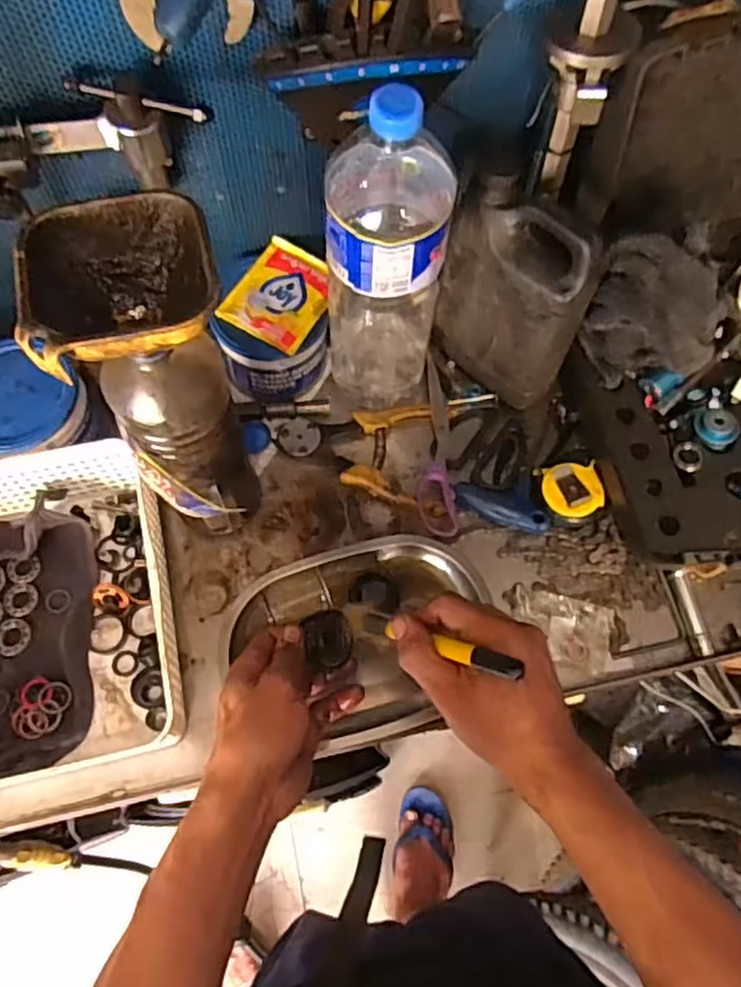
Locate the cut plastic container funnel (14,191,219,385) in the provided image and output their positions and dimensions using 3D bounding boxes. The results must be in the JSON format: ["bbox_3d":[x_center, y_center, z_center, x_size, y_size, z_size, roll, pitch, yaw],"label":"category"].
[{"bbox_3d":[-0.126,-0.103,0.355,0.090,0.053,0.095,-12,69,-6],"label":"cut plastic container funnel"}]

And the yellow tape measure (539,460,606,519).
[{"bbox_3d":[0.182,-0.001,0.622,0.052,0.030,0.052,-10,68,-6],"label":"yellow tape measure"}]

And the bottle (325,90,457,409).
[{"bbox_3d":[0.011,-0.182,0.540,0.086,0.305,0.106,-5,68,-3],"label":"bottle"}]

